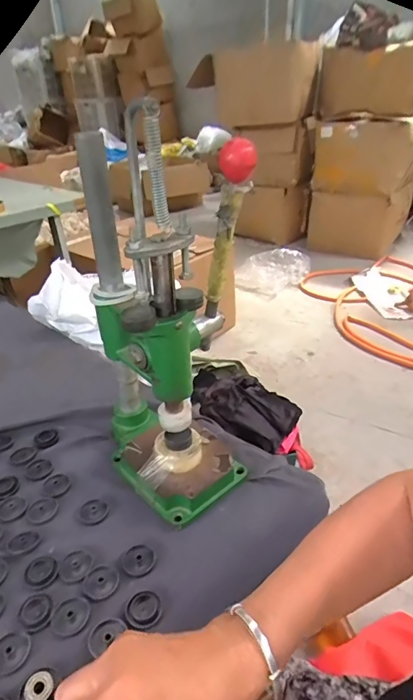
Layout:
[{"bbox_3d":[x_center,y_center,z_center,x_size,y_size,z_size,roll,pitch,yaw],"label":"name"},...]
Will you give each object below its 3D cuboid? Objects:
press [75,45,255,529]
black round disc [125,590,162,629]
[{"bbox_3d":[-0.045,-0.014,0.468,0.147,0.367,0.188,-28,40,-35],"label":"press"},{"bbox_3d":[-0.058,0.243,0.394,0.032,0.008,0.030,-1,32,1],"label":"black round disc"}]

